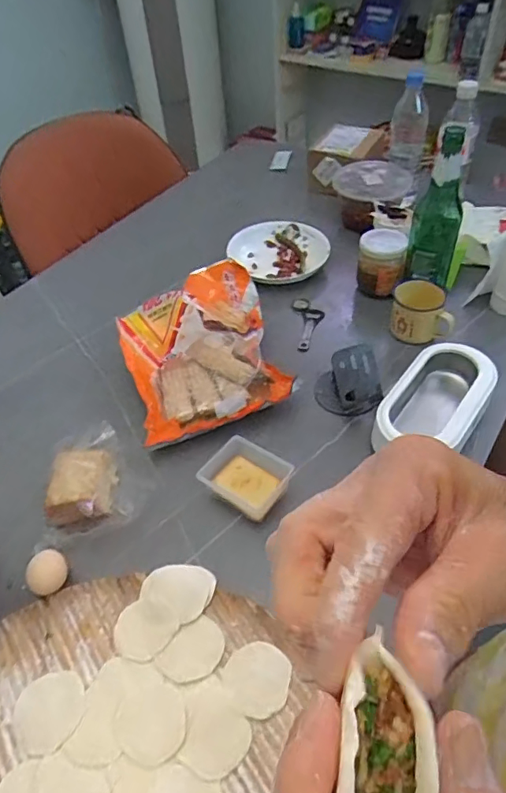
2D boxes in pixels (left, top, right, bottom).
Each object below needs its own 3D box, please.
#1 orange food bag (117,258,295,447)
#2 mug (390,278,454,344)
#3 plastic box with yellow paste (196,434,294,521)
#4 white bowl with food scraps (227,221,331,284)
[{"bbox_3d":[-0.074,-0.068,0.732,0.203,0.080,0.245,-15,48,-9],"label":"orange food bag"},{"bbox_3d":[0.248,-0.126,0.780,0.085,0.060,0.078,3,47,8],"label":"mug"},{"bbox_3d":[-0.006,0.100,0.617,0.092,0.044,0.076,25,54,25],"label":"plastic box with yellow paste"},{"bbox_3d":[0.049,-0.259,0.940,0.160,0.033,0.171,-3,47,3],"label":"white bowl with food scraps"}]

